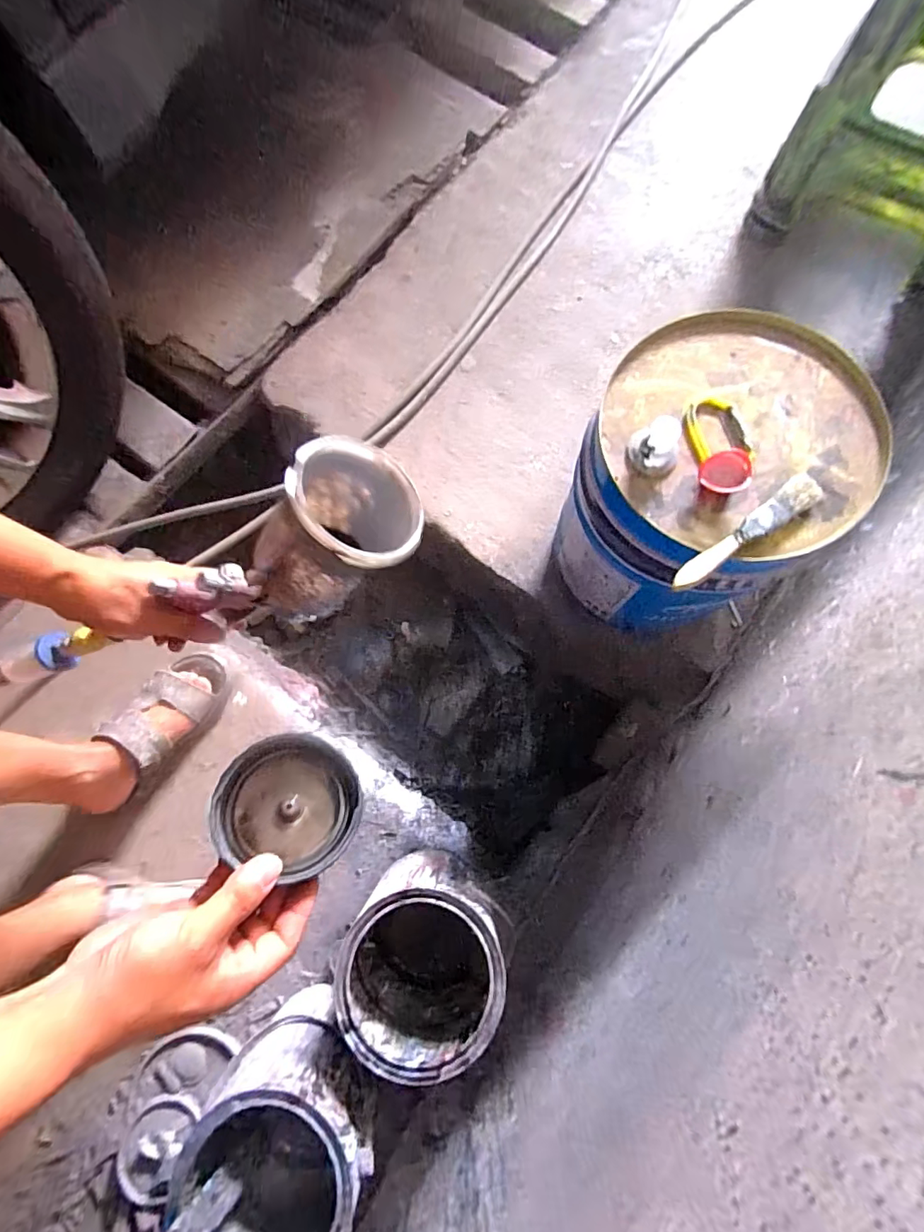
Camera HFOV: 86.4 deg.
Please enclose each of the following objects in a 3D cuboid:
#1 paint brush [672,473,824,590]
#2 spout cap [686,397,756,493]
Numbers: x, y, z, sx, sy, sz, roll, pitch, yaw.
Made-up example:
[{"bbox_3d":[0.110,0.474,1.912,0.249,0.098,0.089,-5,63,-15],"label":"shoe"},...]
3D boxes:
[{"bbox_3d":[0.249,-0.071,0.429,0.162,0.014,0.026,-37,78,-7],"label":"paint brush"},{"bbox_3d":[0.239,-0.160,0.447,0.051,0.028,0.105,-2,76,1],"label":"spout cap"}]

